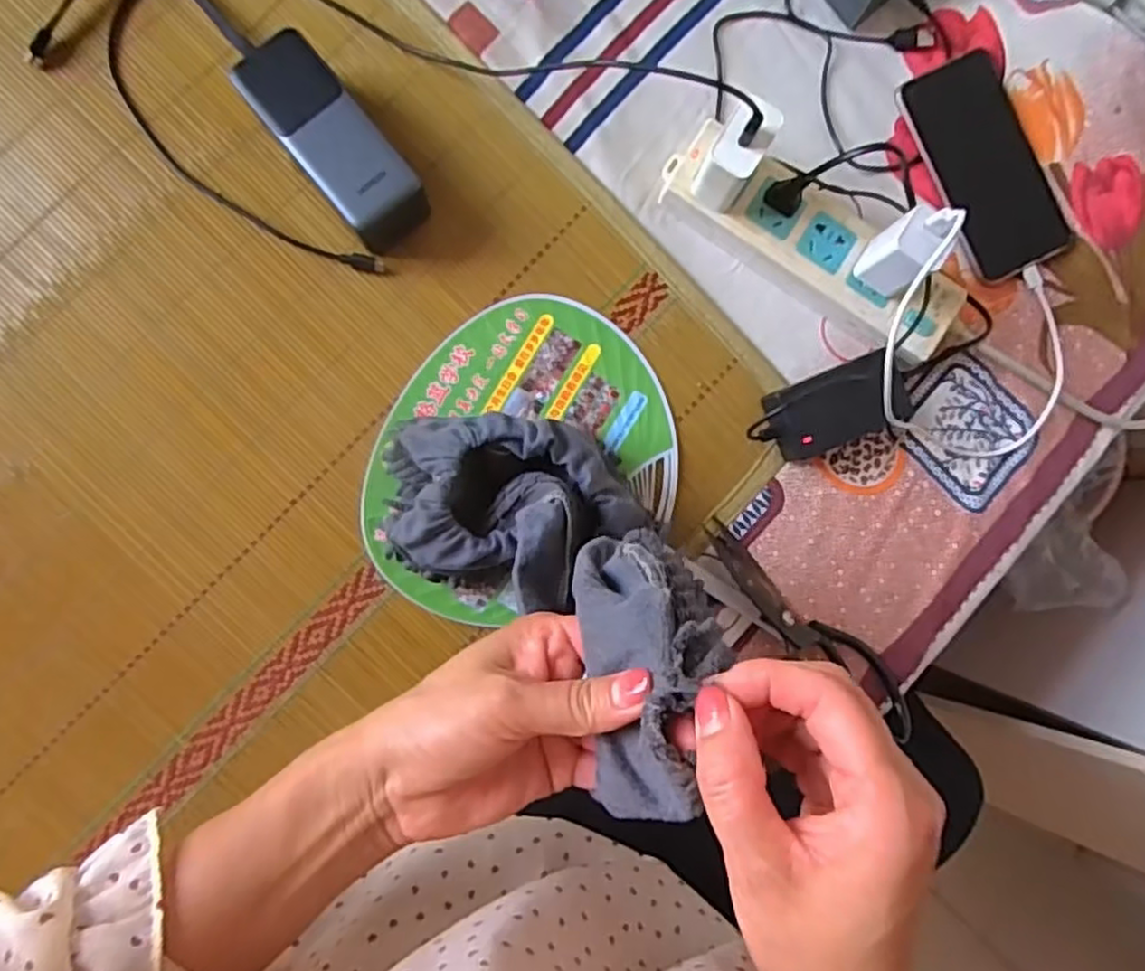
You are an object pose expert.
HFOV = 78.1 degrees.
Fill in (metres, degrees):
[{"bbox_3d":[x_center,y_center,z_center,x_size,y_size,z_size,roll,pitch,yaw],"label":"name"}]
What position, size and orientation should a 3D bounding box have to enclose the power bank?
[{"bbox_3d":[-0.152,-0.219,0.457,0.056,0.050,0.137,-40,93,-4],"label":"power bank"}]

